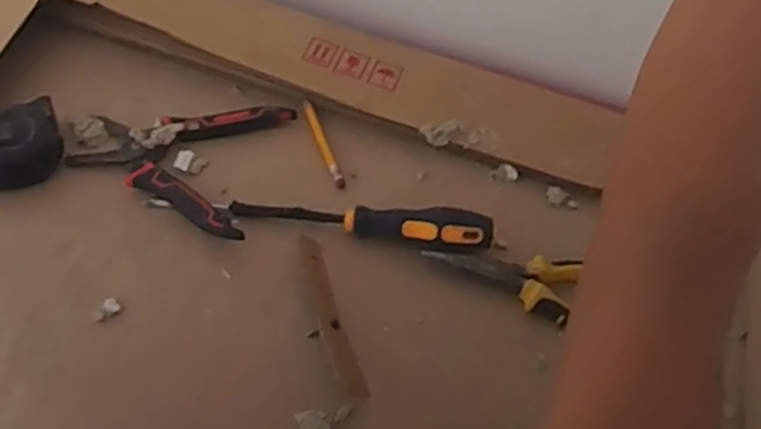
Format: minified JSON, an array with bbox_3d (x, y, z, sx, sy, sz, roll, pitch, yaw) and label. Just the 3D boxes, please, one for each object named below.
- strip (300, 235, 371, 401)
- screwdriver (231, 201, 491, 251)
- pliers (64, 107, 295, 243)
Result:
[{"bbox_3d":[-0.035,0.067,0.463,0.017,0.009,0.120,-14,58,-13],"label":"strip"},{"bbox_3d":[-0.013,0.003,0.503,0.188,0.027,0.024,9,56,2],"label":"screwdriver"},{"bbox_3d":[-0.156,-0.049,0.529,0.147,0.019,0.127,13,56,5],"label":"pliers"}]

